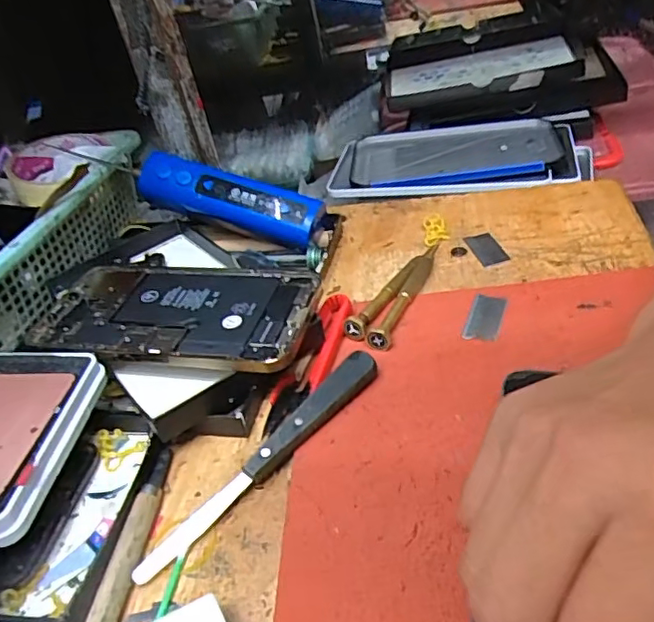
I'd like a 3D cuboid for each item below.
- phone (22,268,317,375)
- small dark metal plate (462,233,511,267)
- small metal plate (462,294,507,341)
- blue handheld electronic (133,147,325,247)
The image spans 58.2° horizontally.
[{"bbox_3d":[-0.085,0.000,0.331,0.155,0.004,0.081,2,41,15],"label":"phone"},{"bbox_3d":[0.108,-0.043,0.398,0.020,0.004,0.040,-14,37,-2],"label":"small dark metal plate"},{"bbox_3d":[0.089,0.003,0.331,0.019,0.004,0.038,8,41,25],"label":"small metal plate"},{"bbox_3d":[-0.070,-0.080,0.415,0.133,0.031,0.029,17,43,9],"label":"blue handheld electronic"}]

